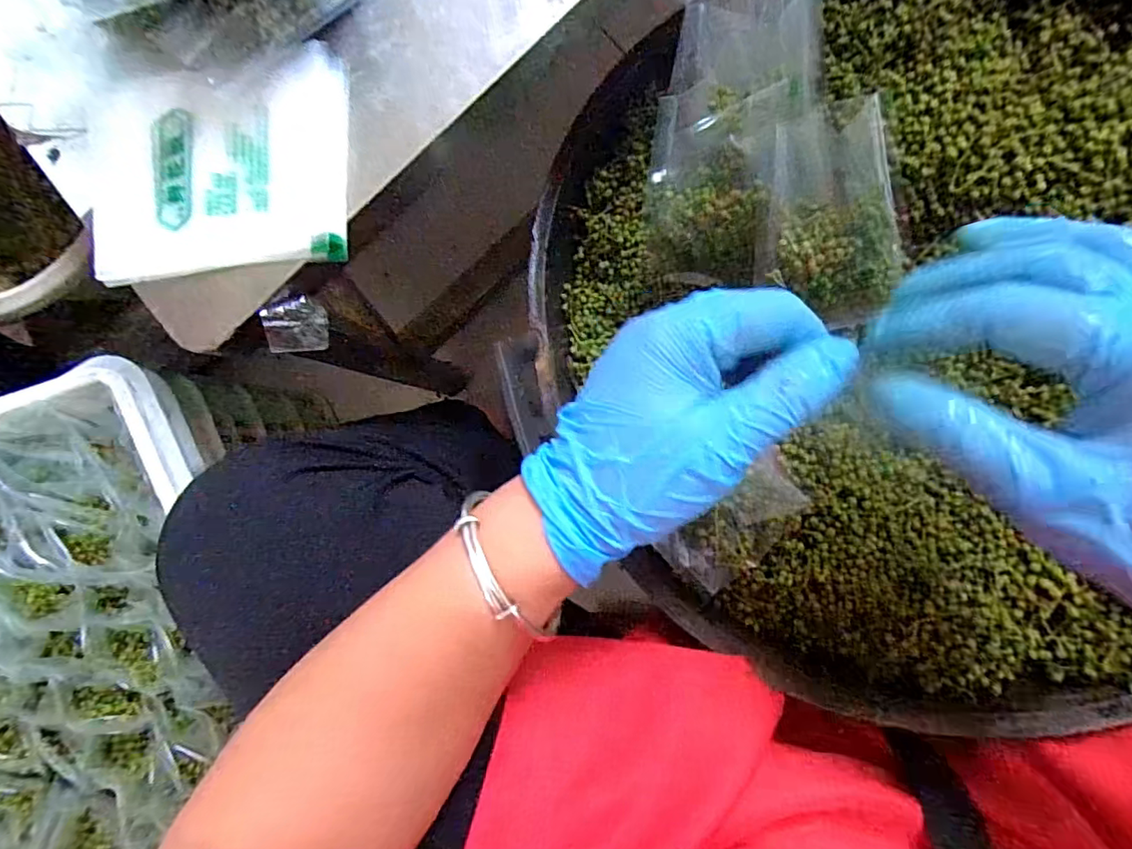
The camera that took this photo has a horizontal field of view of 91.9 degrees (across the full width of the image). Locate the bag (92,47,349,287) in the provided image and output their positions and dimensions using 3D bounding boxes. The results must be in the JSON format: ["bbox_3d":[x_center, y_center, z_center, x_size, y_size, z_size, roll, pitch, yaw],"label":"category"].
[{"bbox_3d":[-0.188,-0.137,0.298,0.145,0.015,0.110,-4,87,8],"label":"bag"}]

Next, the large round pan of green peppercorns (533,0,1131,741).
[{"bbox_3d":[0.219,-0.068,0.336,0.446,0.118,0.452,0,88,8],"label":"large round pan of green peppercorns"}]

